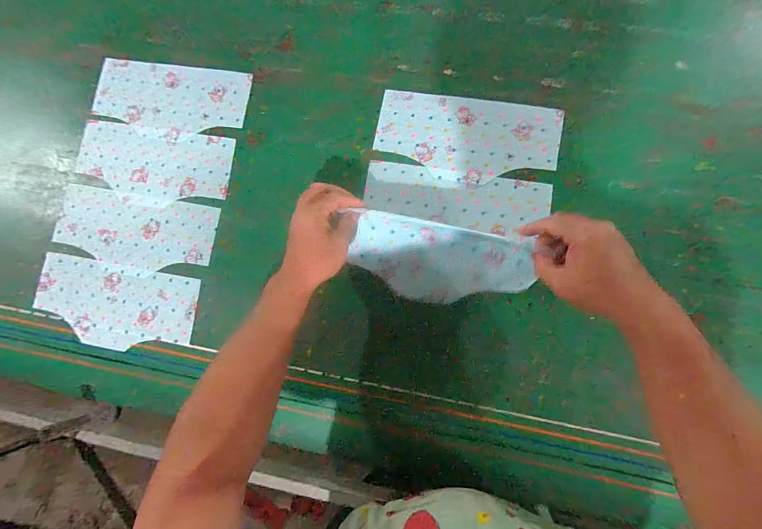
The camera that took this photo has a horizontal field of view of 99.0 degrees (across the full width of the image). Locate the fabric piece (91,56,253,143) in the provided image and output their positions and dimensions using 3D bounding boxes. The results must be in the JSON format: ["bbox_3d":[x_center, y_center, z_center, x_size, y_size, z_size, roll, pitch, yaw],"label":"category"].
[{"bbox_3d":[-0.372,-0.284,0.568,0.281,0.009,0.134,10,86,6],"label":"fabric piece"}]

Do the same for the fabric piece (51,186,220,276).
[{"bbox_3d":[-0.417,-0.052,0.549,0.280,0.004,0.131,10,86,6],"label":"fabric piece"}]

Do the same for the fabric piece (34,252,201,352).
[{"bbox_3d":[-0.444,0.067,0.539,0.282,0.006,0.132,10,86,6],"label":"fabric piece"}]

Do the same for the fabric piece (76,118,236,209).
[{"bbox_3d":[-0.394,-0.169,0.557,0.285,0.005,0.132,10,86,6],"label":"fabric piece"}]

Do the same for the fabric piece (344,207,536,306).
[{"bbox_3d":[0.080,0.004,0.469,0.250,0.072,0.115,10,86,13],"label":"fabric piece"}]

